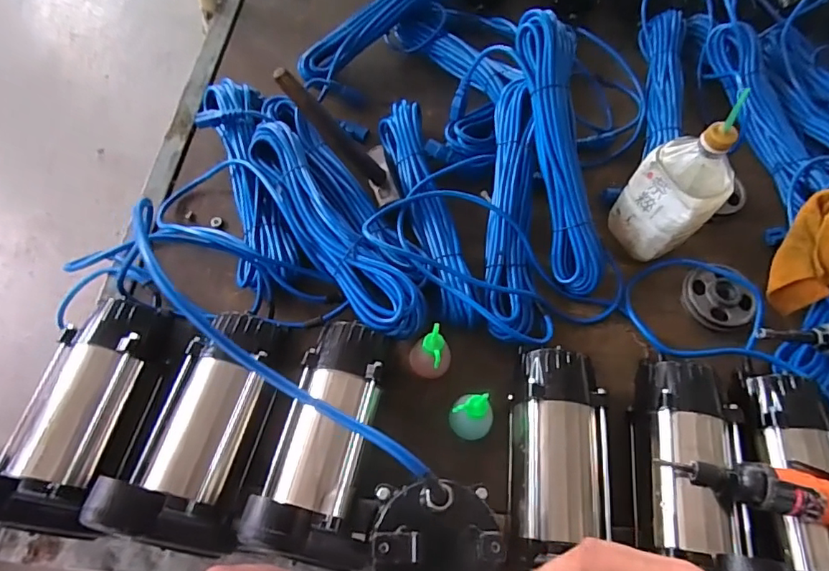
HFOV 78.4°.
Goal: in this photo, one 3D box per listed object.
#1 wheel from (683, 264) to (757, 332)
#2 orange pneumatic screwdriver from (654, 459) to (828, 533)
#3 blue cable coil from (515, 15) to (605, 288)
[{"bbox_3d":[0.393,0.016,0.659,0.081,0.014,0.084,-2,72,10],"label":"wheel"},{"bbox_3d":[0.372,0.196,0.476,0.245,0.053,0.056,12,64,3],"label":"orange pneumatic screwdriver"},{"bbox_3d":[0.190,-0.166,0.645,0.061,0.038,0.349,-10,93,-7],"label":"blue cable coil"}]

